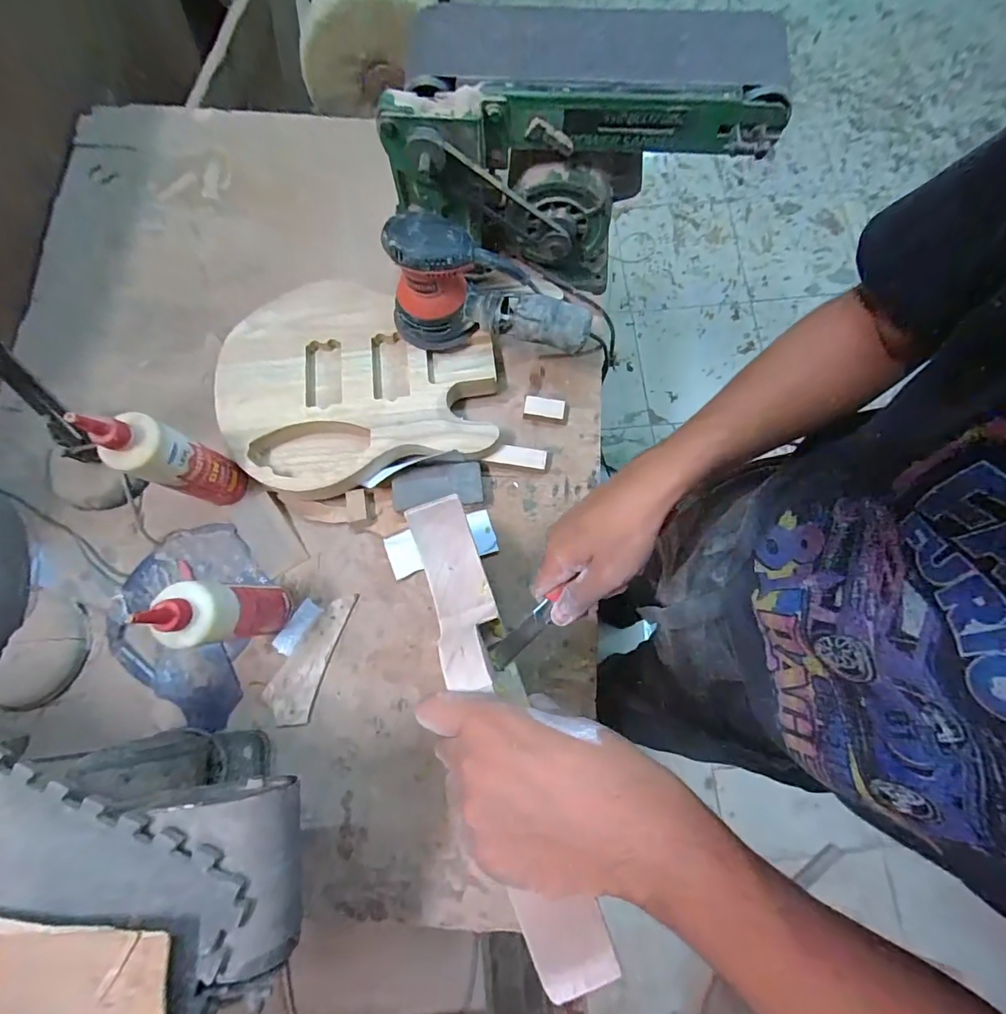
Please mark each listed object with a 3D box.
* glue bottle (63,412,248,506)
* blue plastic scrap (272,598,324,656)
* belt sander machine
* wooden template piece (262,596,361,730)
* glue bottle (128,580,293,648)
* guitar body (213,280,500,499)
[{"bbox_3d":[-0.386,-0.053,0.553,0.054,0.217,0.064,22,78,4],"label":"glue bottle"},{"bbox_3d":[-0.275,0.161,0.627,0.030,0.004,0.074,34,79,6],"label":"blue plastic scrap"},{"bbox_3d":[0.080,-0.436,0.593,0.418,0.272,0.158,2,78,0],"label":"belt sander machine"},{"bbox_3d":[-0.257,0.195,0.617,0.065,0.010,0.172,18,78,3],"label":"wooden template piece"},{"bbox_3d":[-0.300,0.117,0.521,0.052,0.218,0.062,-2,78,-1],"label":"glue bottle"},{"bbox_3d":[-0.205,-0.185,0.662,0.377,0.043,0.311,-17,78,-4],"label":"guitar body"}]

